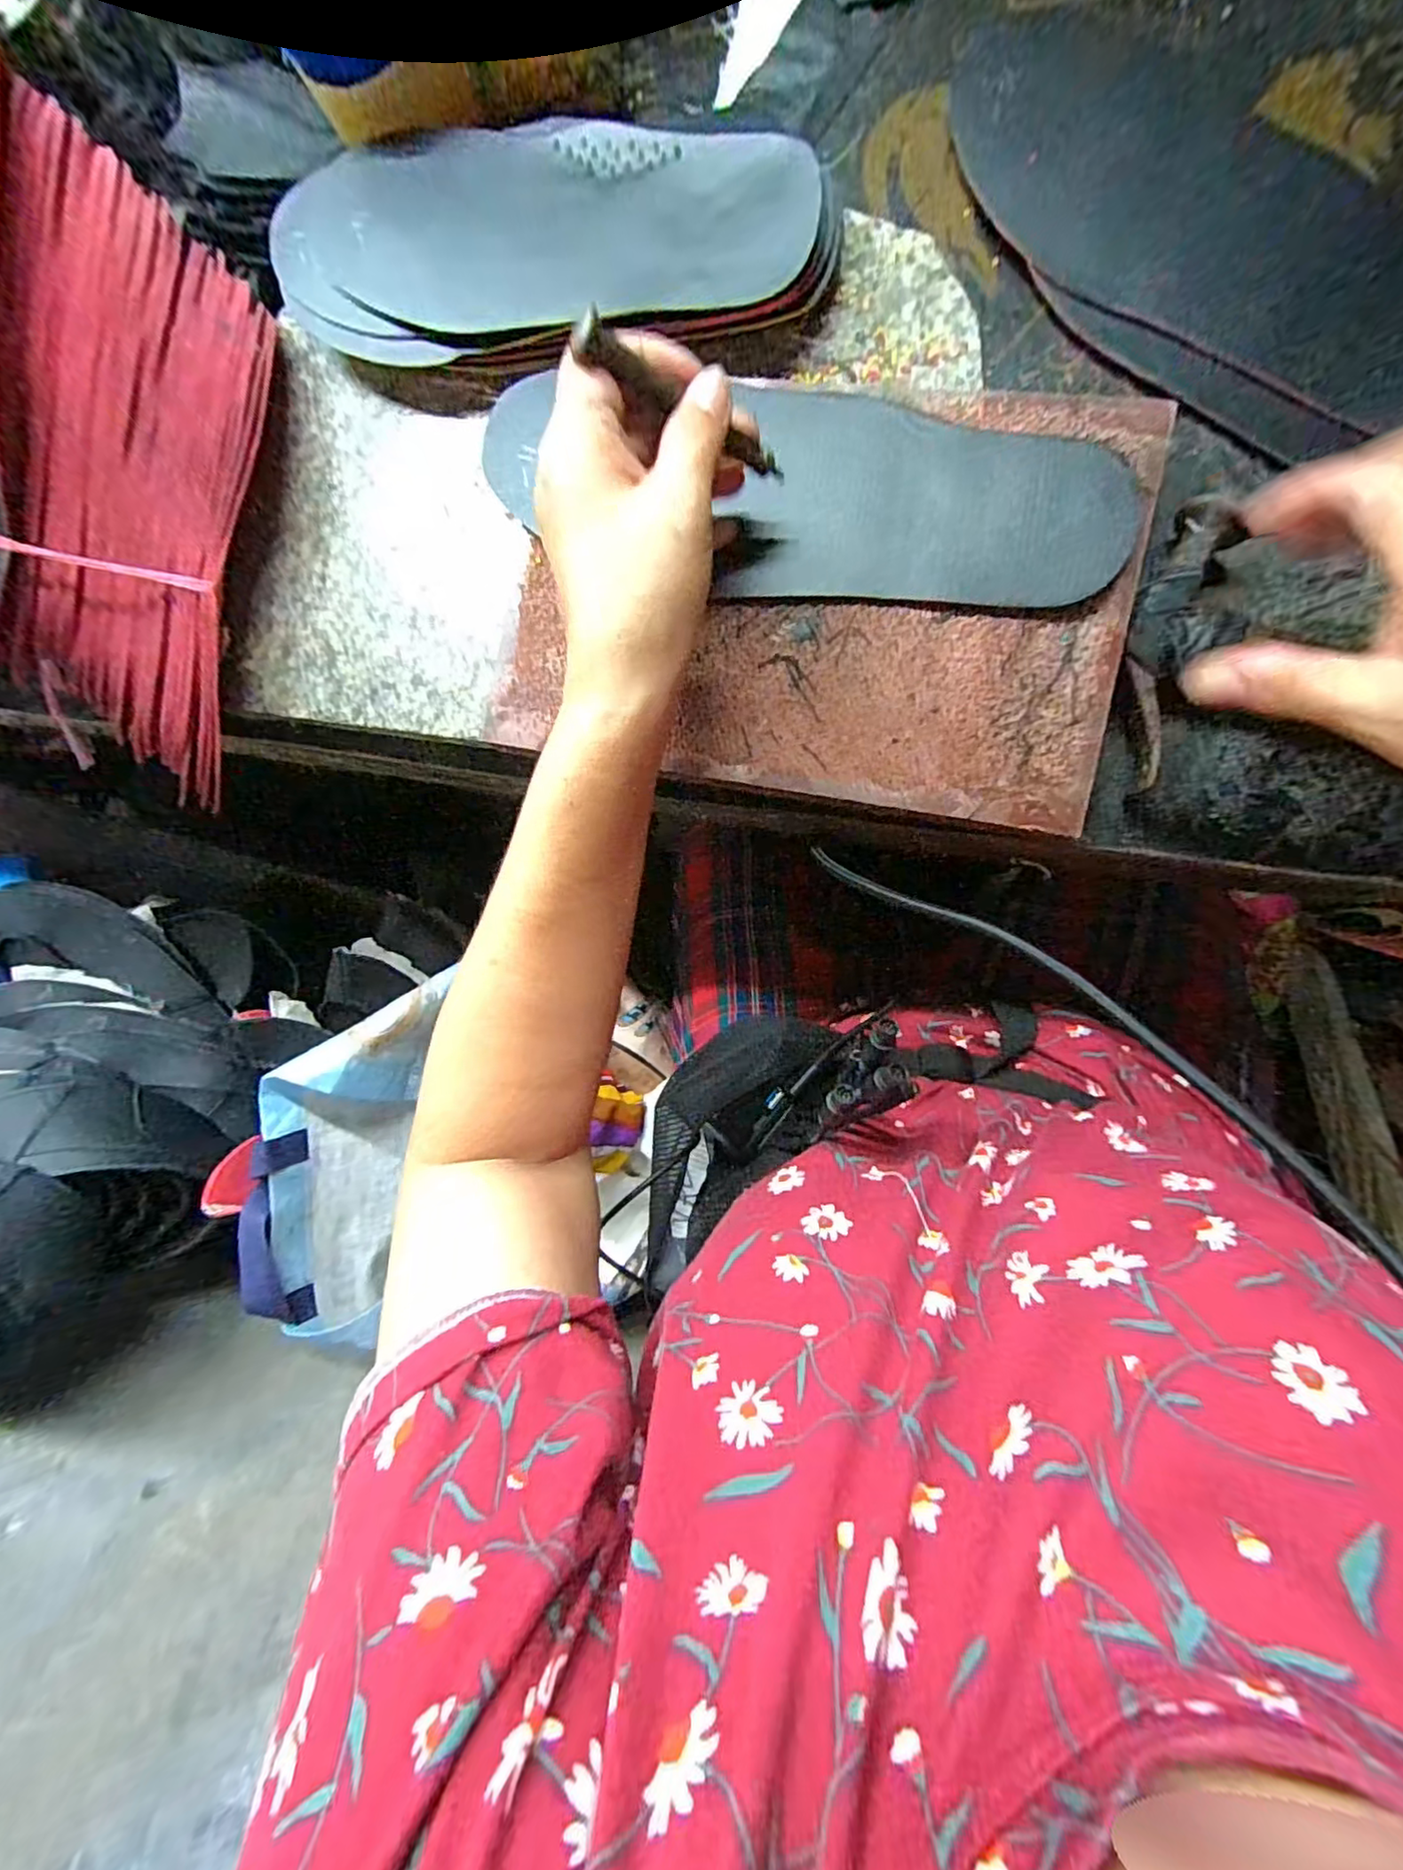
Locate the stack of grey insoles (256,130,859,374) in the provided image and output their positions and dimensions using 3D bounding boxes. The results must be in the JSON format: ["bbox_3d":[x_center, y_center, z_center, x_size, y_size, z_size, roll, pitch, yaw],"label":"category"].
[{"bbox_3d":[-0.080,-0.324,0.300,0.276,0.042,0.101,15,95,9],"label":"stack of grey insoles"}]

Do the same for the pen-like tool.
[{"bbox_3d":[-0.003,-0.194,0.229,0.091,0.009,0.009,8,95,-36],"label":"pen-like tool"}]

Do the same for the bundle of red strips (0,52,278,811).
[{"bbox_3d":[-0.289,-0.236,0.312,0.101,0.061,0.319,8,94,9],"label":"bundle of red strips"}]

